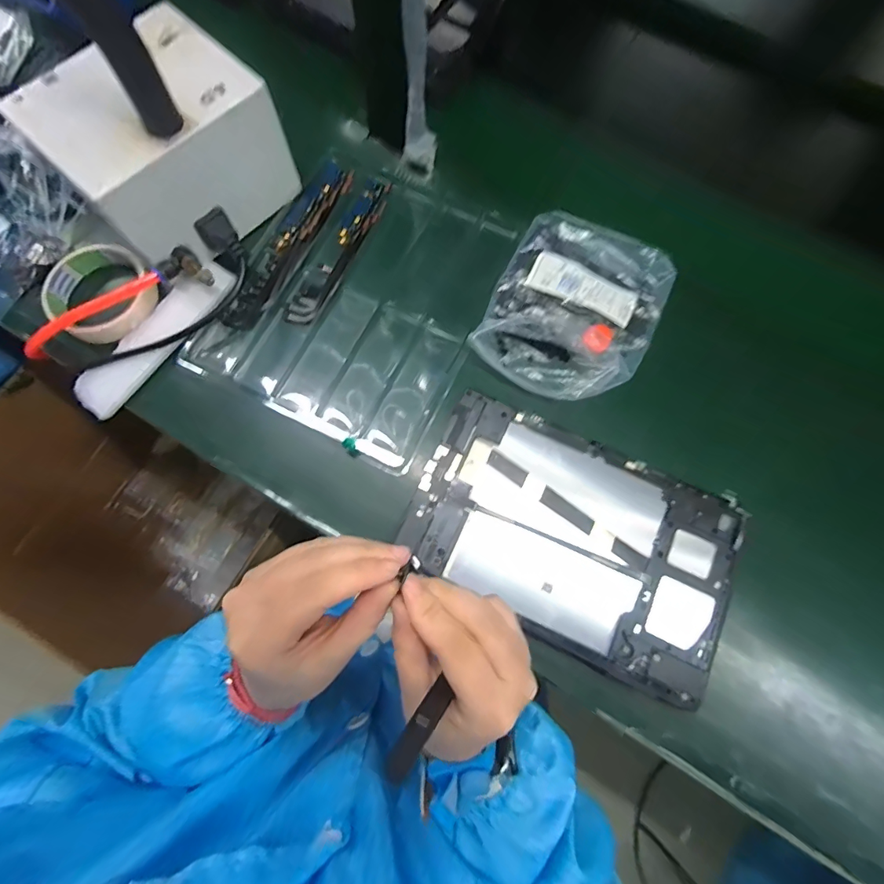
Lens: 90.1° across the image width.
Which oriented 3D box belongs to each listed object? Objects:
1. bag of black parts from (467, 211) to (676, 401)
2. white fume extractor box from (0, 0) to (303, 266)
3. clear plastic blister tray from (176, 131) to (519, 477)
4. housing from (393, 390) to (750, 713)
[{"bbox_3d":[0.121,-0.121,0.397,0.141,0.024,0.173,27,77,5],"label":"bag of black parts"},{"bbox_3d":[-0.230,-0.248,0.375,0.129,0.103,0.155,44,79,9],"label":"white fume extractor box"},{"bbox_3d":[-0.071,-0.138,0.402,0.214,0.019,0.274,24,76,4],"label":"clear plastic blister tray"},{"bbox_3d":[0.098,0.073,0.337,0.236,0.017,0.149,24,76,4],"label":"housing"}]

